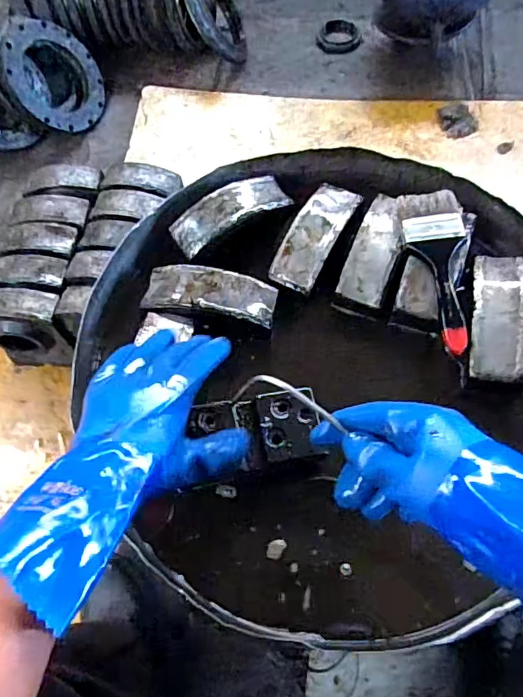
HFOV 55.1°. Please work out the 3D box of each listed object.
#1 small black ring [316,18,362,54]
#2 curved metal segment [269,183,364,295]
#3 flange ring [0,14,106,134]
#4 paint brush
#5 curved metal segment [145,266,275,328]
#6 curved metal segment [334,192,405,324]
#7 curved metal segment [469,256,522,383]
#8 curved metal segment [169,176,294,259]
[{"bbox_3d":[0.229,-0.898,1.438,0.117,0.025,0.126,-1,66,2],"label":"small black ring"},{"bbox_3d":[0.070,-0.147,0.633,0.062,0.030,0.160,25,69,15],"label":"curved metal segment"},{"bbox_3d":[-0.539,-0.684,1.266,0.068,0.285,0.242,9,91,45],"label":"flange ring"},{"bbox_3d":[0.207,-0.094,0.574,0.066,0.025,0.204,-6,64,1],"label":"paint brush"},{"bbox_3d":[-0.062,-0.067,0.608,0.156,0.030,0.062,7,65,7],"label":"curved metal segment"},{"bbox_3d":[0.144,-0.122,0.627,0.066,0.044,0.164,16,81,10],"label":"curved metal segment"},{"bbox_3d":[0.269,-0.042,0.566,0.056,0.027,0.159,8,65,8],"label":"curved metal segment"},{"bbox_3d":[-0.042,-0.182,0.652,0.156,0.027,0.065,-34,67,-11],"label":"curved metal segment"}]

